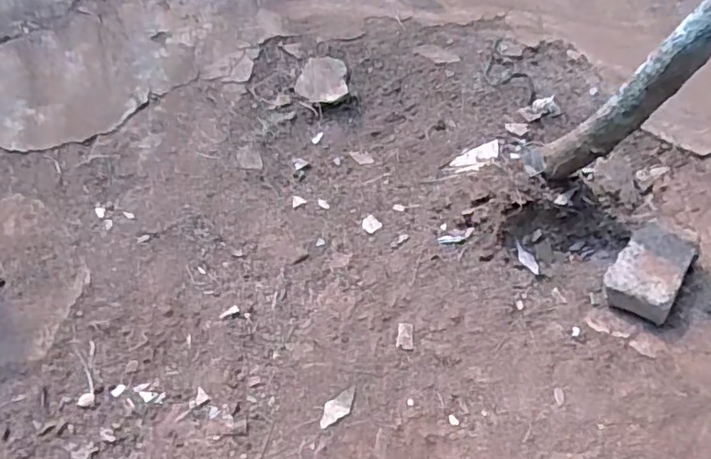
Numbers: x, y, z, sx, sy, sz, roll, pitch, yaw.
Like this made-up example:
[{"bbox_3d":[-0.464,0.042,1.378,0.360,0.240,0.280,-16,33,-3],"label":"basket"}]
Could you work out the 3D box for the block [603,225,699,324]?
[{"bbox_3d":[0.561,0.075,1.129,0.126,0.077,0.195,34,63,20],"label":"block"}]

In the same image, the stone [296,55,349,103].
[{"bbox_3d":[-0.084,-0.377,1.499,0.123,0.034,0.132,0,53,-2],"label":"stone"}]

